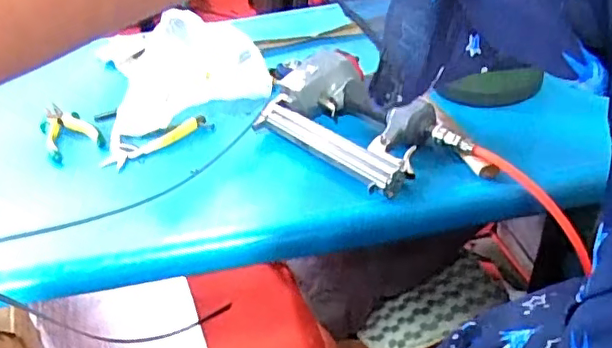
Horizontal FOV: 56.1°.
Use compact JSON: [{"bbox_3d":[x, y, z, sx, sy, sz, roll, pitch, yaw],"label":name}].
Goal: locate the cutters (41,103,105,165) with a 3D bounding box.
[{"bbox_3d":[-0.324,-0.065,0.773,0.067,0.019,0.122,-23,47,-25],"label":"cutters"}]

